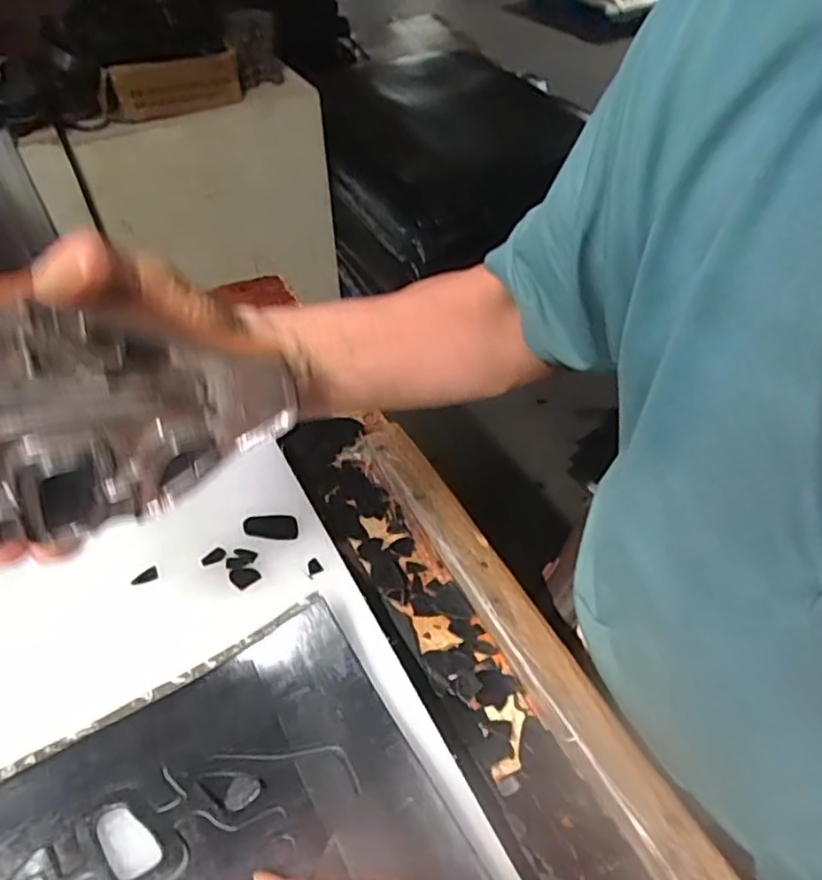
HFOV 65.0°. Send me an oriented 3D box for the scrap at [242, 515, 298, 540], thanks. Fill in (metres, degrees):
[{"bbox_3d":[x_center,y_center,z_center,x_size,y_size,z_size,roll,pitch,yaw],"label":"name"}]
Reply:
[{"bbox_3d":[-0.100,0.063,0.462,0.038,0.005,0.021,3,47,2],"label":"scrap"}]

